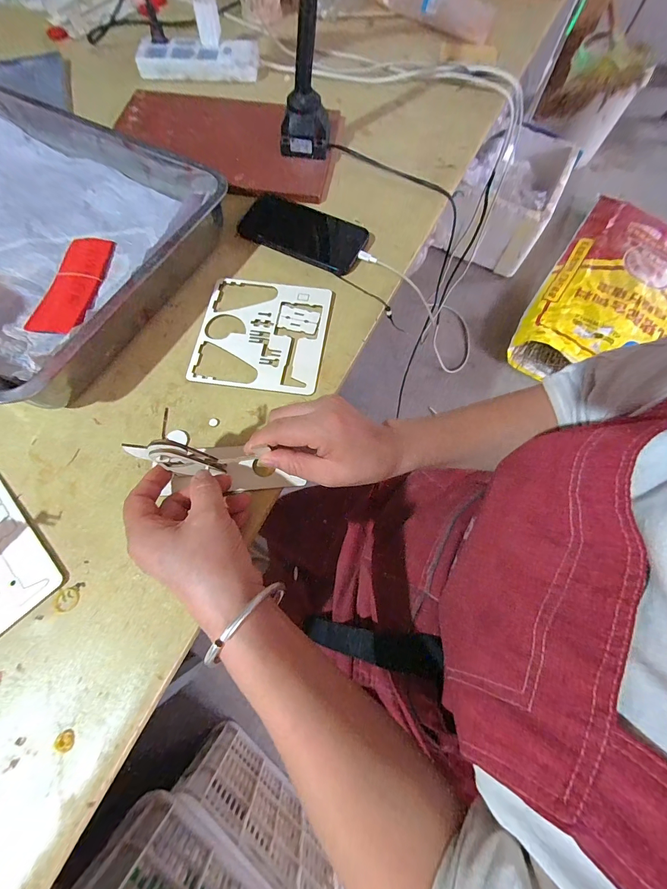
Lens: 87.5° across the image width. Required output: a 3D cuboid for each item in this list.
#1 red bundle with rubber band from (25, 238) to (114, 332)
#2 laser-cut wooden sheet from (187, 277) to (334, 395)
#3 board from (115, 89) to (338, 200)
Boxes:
[{"bbox_3d":[-0.305,-0.192,0.412,0.056,0.007,0.147,7,70,1],"label":"red bundle with rubber band"},{"bbox_3d":[-0.081,-0.129,0.399,0.143,0.006,0.143,8,70,2],"label":"laser-cut wooden sheet"},{"bbox_3d":[-0.161,-0.444,0.504,0.323,0.020,0.184,10,70,3],"label":"board"}]

